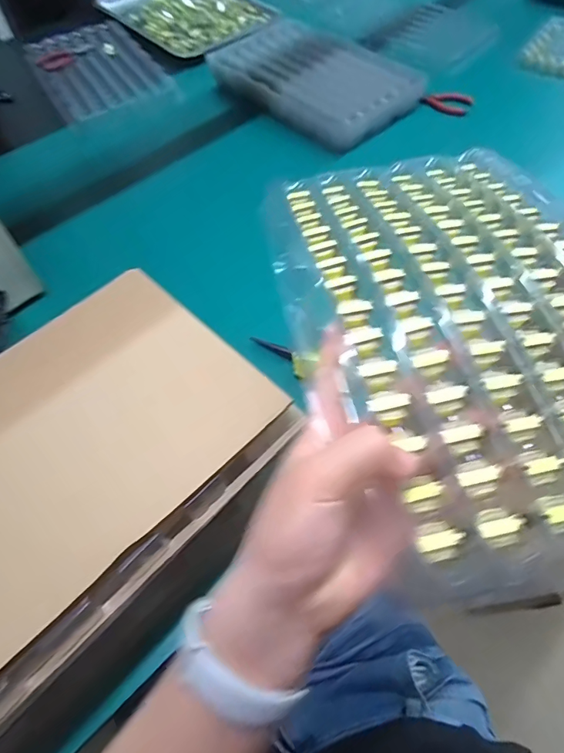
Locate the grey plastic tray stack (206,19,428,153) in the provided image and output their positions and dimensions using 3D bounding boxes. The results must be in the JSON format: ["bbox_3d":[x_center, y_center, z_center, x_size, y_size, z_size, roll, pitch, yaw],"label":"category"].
[{"bbox_3d":[0.061,-0.553,0.812,0.375,0.049,0.252,33,68,17],"label":"grey plastic tray stack"}]

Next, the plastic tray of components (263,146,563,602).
[{"bbox_3d":[0.111,-0.055,0.283,0.214,0.028,0.327,-11,56,-6],"label":"plastic tray of components"}]

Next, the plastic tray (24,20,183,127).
[{"bbox_3d":[-0.363,-0.602,0.868,0.214,0.020,0.293,-32,67,-14],"label":"plastic tray"}]

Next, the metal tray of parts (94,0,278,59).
[{"bbox_3d":[-0.217,-0.820,0.978,0.272,0.026,0.355,-41,69,-18],"label":"metal tray of parts"}]

